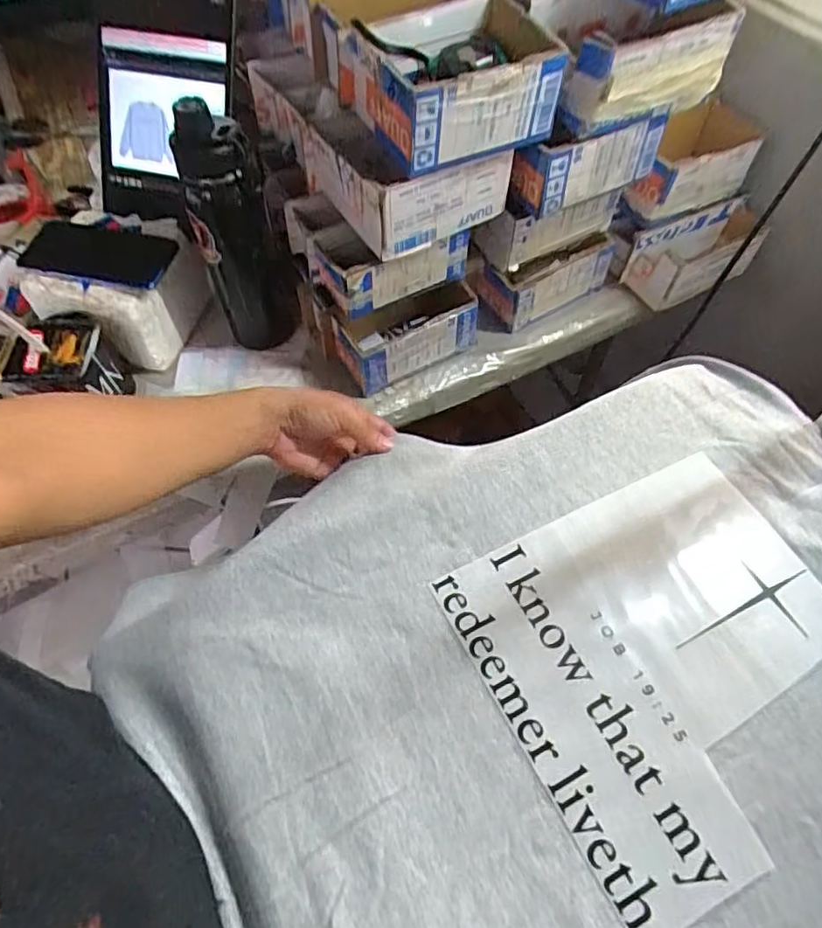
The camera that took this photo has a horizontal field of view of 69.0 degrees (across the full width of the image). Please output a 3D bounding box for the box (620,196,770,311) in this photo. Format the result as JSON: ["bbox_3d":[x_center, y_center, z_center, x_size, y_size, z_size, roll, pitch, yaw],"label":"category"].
[{"bbox_3d":[0.354,-0.260,0.747,0.162,0.080,0.068,-24,62,-13],"label":"box"}]

